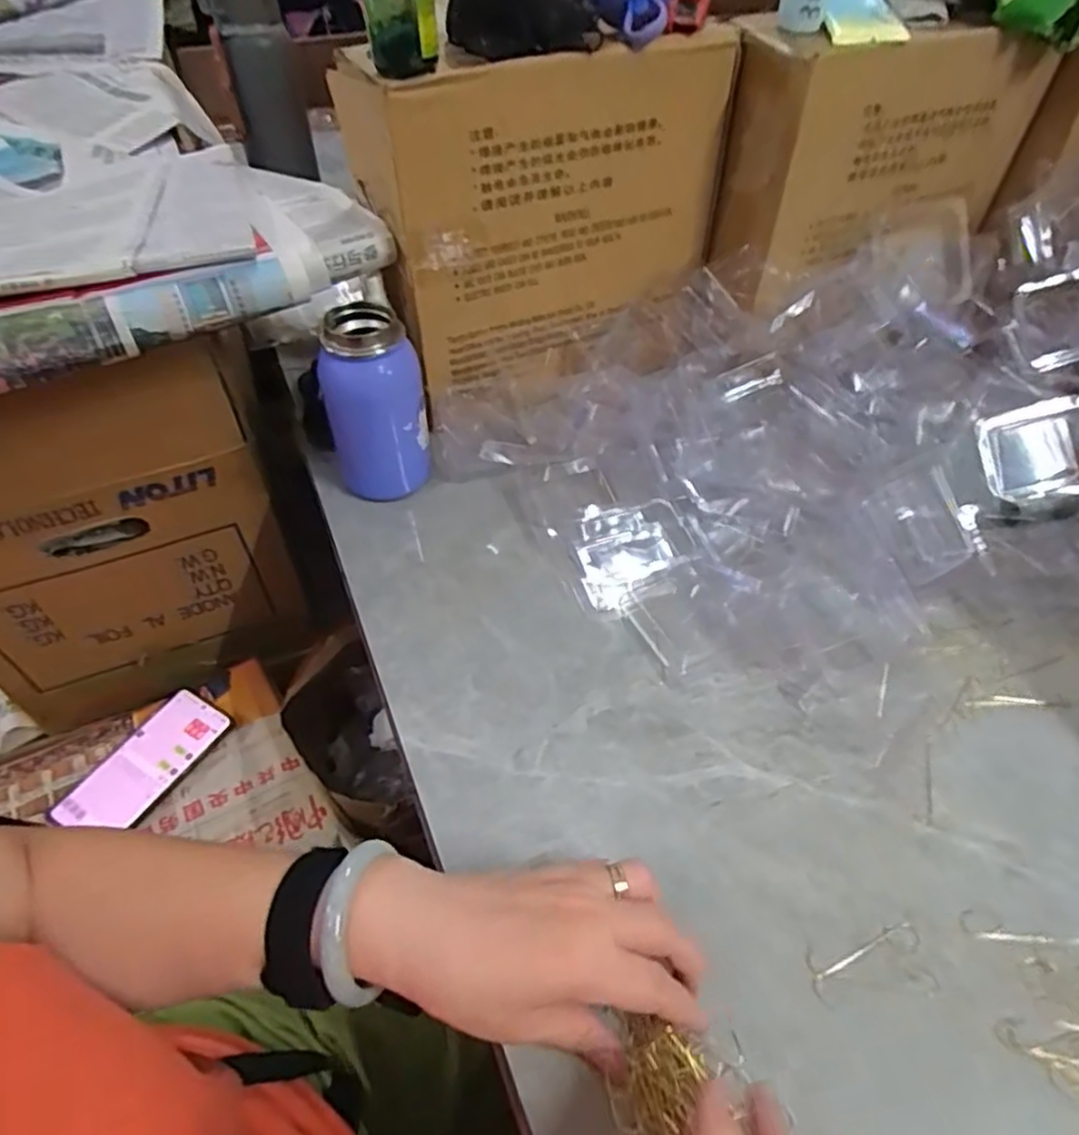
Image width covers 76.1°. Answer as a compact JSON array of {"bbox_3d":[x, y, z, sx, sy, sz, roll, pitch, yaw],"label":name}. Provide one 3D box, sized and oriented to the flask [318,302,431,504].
[{"bbox_3d":[-0.127,-0.124,0.533,0.073,0.137,0.060,-10,50,-10],"label":"flask"}]

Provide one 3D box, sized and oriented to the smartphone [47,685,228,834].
[{"bbox_3d":[-0.387,0.194,0.686,0.079,0.008,0.158,24,53,18],"label":"smartphone"}]

